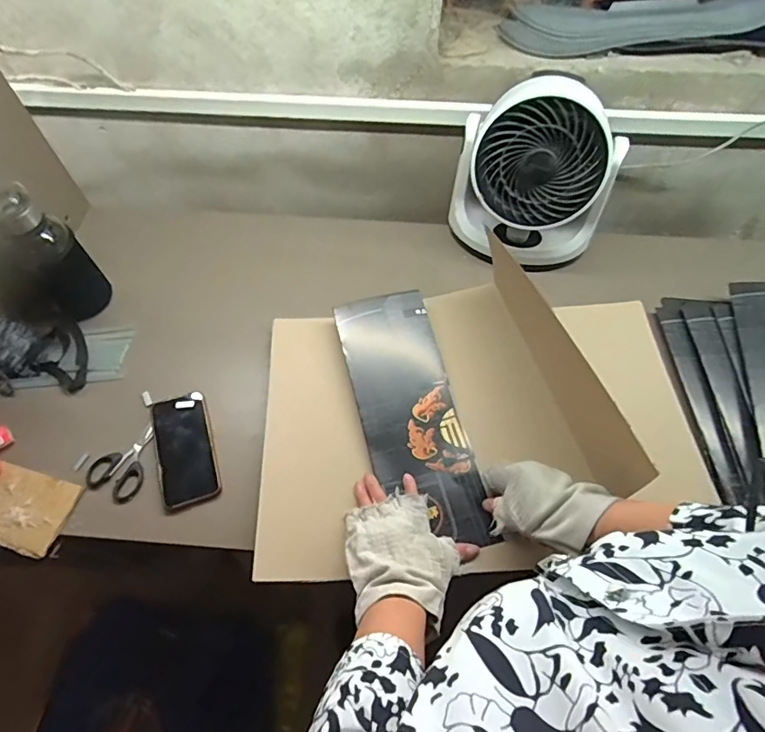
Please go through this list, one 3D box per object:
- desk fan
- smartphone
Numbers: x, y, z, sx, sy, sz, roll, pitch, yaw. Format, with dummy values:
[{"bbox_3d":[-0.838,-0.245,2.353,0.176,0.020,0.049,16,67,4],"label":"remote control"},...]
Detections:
[{"bbox_3d":[0.243,-0.308,0.777,0.238,0.246,0.168,12,57,5],"label":"desk fan"},{"bbox_3d":[-0.276,0.114,0.683,0.081,0.007,0.161,-20,66,-6],"label":"smartphone"}]

